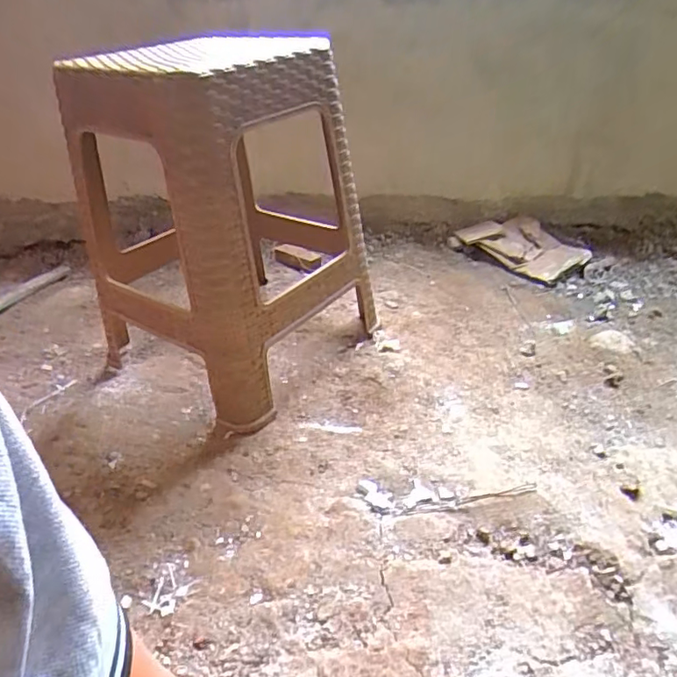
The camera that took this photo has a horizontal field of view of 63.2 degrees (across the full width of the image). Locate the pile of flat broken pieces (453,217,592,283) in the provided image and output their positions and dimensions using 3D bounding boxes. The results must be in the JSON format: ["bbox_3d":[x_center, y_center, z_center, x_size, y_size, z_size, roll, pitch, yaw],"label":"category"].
[{"bbox_3d":[0.446,-0.227,1.320,0.207,0.062,0.283,-22,39,-29],"label":"pile of flat broken pieces"}]

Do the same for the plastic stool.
[{"bbox_3d":[-0.159,-0.180,0.866,0.330,0.473,0.366,23,40,32],"label":"plastic stool"}]

